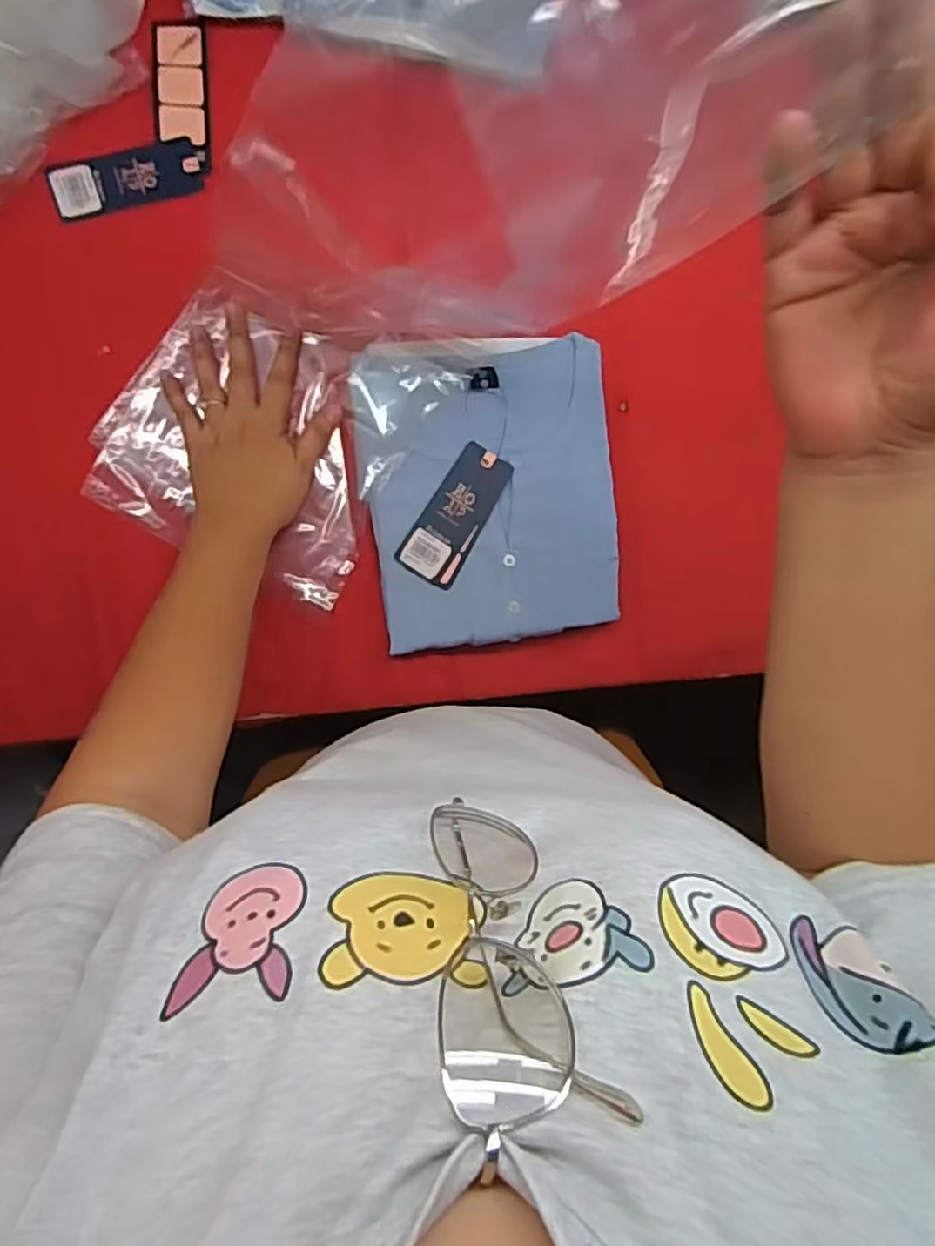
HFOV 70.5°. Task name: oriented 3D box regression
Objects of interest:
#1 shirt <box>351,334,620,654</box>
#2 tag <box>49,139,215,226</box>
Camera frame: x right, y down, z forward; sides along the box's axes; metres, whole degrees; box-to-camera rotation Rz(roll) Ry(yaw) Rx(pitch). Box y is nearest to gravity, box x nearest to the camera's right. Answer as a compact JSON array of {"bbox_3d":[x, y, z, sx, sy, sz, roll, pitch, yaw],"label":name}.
[{"bbox_3d":[0.019,-0.112,0.569,0.212,0.025,0.249,-5,91,-6],"label":"shirt"},{"bbox_3d":[-0.278,-0.365,0.545,0.124,0.008,0.044,-16,98,-4],"label":"tag"}]

